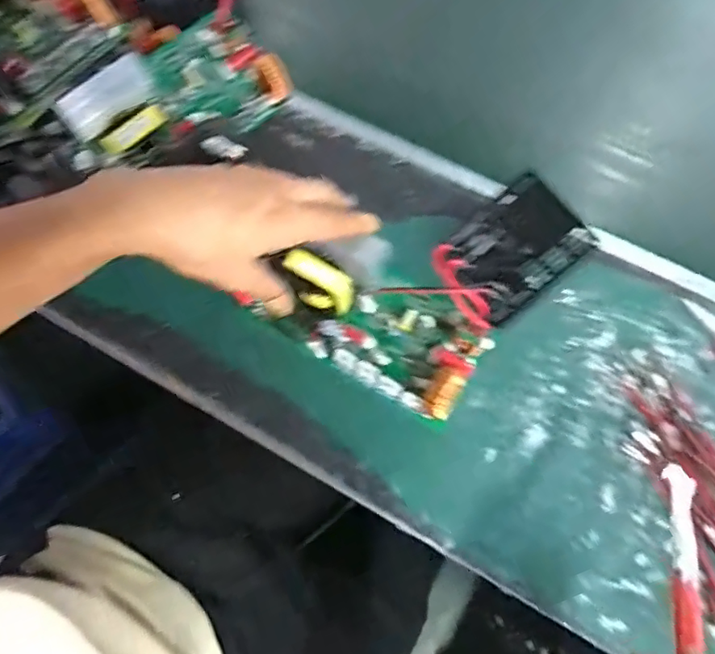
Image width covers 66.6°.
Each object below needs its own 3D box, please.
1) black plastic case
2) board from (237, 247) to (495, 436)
[{"bbox_3d":[0.116,-0.055,0.395,0.090,0.026,0.073,-43,96,13],"label":"black plastic case"},{"bbox_3d":[0.013,-0.004,0.417,0.163,0.058,0.093,27,73,6],"label":"board"}]

